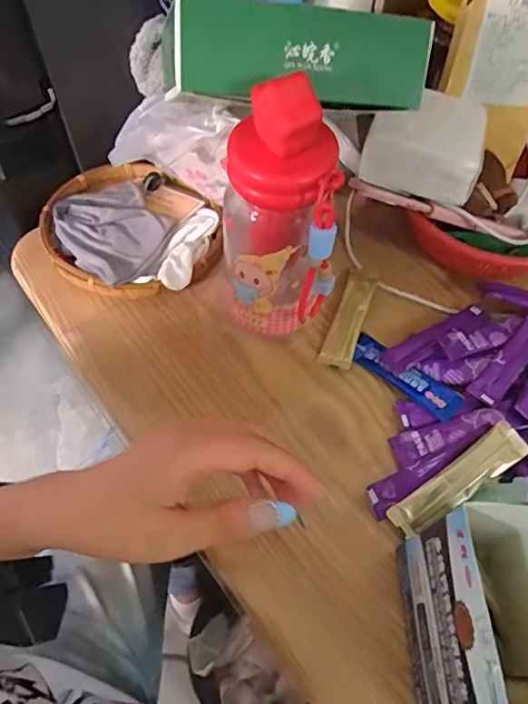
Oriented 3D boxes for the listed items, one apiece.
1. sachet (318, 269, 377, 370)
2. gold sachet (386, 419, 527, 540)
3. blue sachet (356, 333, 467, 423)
[{"bbox_3d":[0.072,-0.031,0.433,0.026,0.010,0.098,18,61,8],"label":"sachet"},{"bbox_3d":[0.132,0.088,0.350,0.102,0.005,0.025,-38,66,1],"label":"gold sachet"},{"bbox_3d":[0.110,0.019,0.403,0.092,0.014,0.026,39,66,18],"label":"blue sachet"}]

